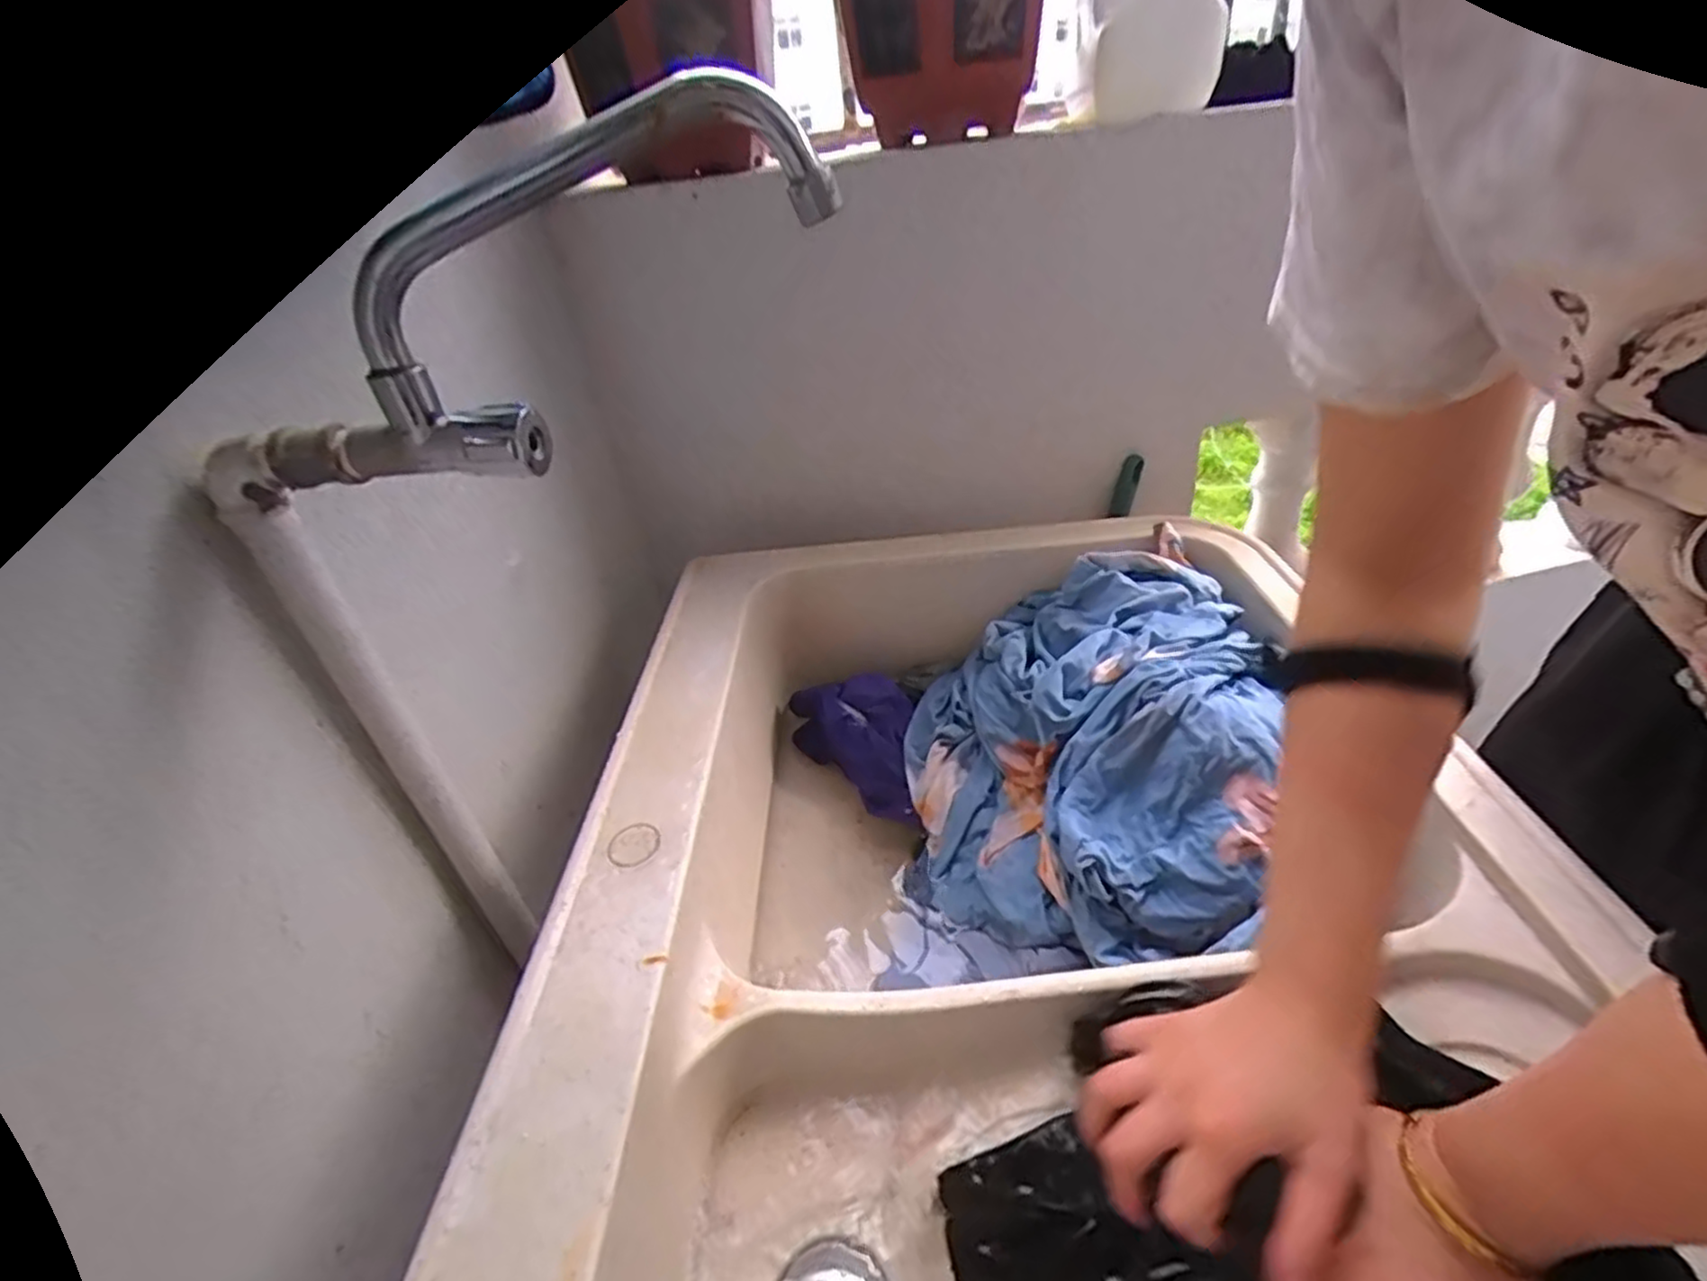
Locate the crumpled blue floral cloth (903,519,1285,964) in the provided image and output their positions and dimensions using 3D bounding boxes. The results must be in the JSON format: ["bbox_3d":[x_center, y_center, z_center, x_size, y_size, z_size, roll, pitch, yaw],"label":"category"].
[{"bbox_3d":[0.185,0.079,0.628,0.277,0.163,0.357,6,37,19],"label":"crumpled blue floral cloth"}]

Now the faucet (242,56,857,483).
[{"bbox_3d":[-0.147,-0.156,0.333,0.288,0.101,0.063,-40,39,3],"label":"faucet"}]

